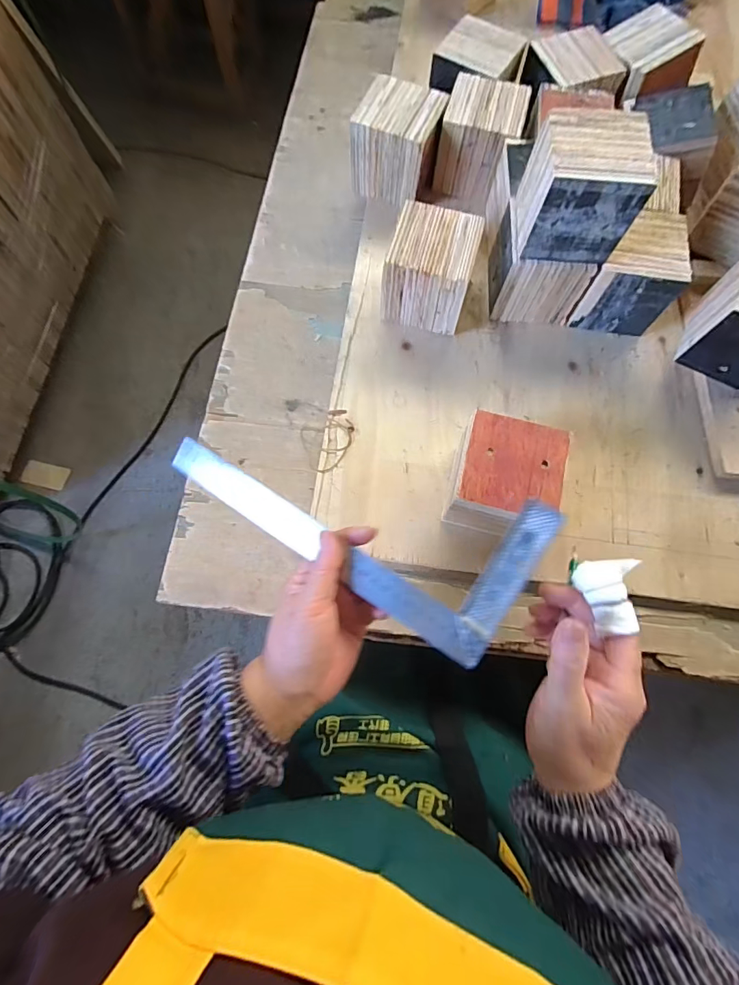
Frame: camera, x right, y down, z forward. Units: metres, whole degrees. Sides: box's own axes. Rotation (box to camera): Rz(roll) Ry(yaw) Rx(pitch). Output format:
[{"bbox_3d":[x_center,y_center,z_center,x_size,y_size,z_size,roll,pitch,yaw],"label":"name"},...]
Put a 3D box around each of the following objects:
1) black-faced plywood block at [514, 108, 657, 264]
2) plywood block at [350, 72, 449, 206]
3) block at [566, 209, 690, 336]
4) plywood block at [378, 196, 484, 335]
[{"bbox_3d":[0.202,-0.295,0.441,0.095,0.086,0.089,5,72,0],"label":"black-faced plywood block"},{"bbox_3d":[0.037,-0.438,0.585,0.100,0.110,0.102,21,73,5],"label":"plywood block"},{"bbox_3d":[0.296,-0.253,0.524,0.093,0.089,0.099,10,72,2],"label":"block"},{"bbox_3d":[0.070,-0.251,0.520,0.095,0.092,0.093,14,73,3],"label":"plywood block"}]

